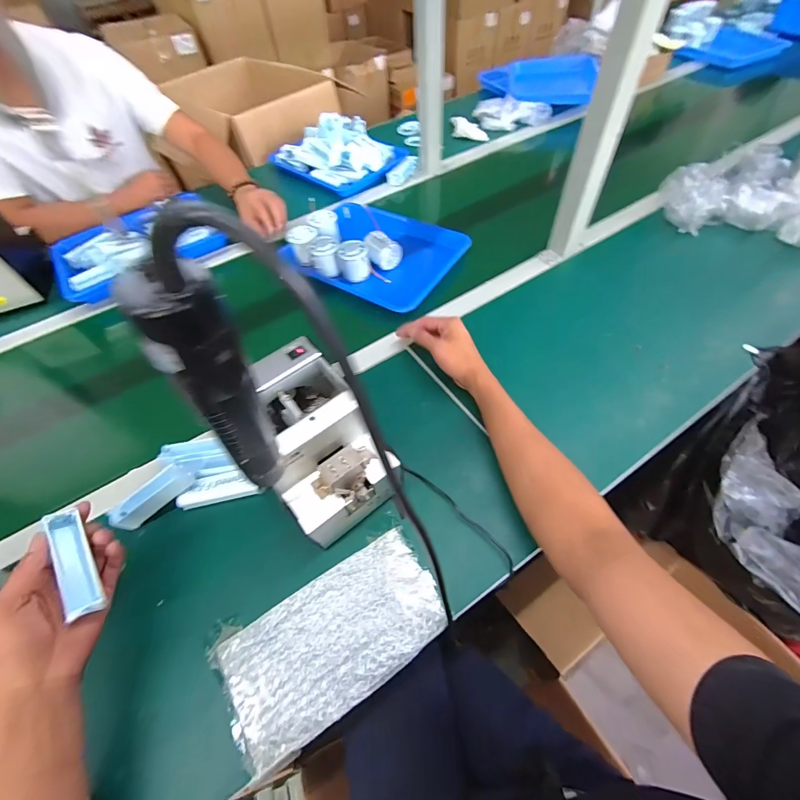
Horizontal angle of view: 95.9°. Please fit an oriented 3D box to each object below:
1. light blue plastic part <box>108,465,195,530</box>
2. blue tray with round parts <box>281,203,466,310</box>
[{"bbox_3d":[-0.307,0.118,0.452,0.103,0.035,0.029,-37,61,1],"label":"light blue plastic part"},{"bbox_3d":[-0.031,-0.308,0.713,0.282,0.057,0.254,26,62,20],"label":"blue tray with round parts"}]

